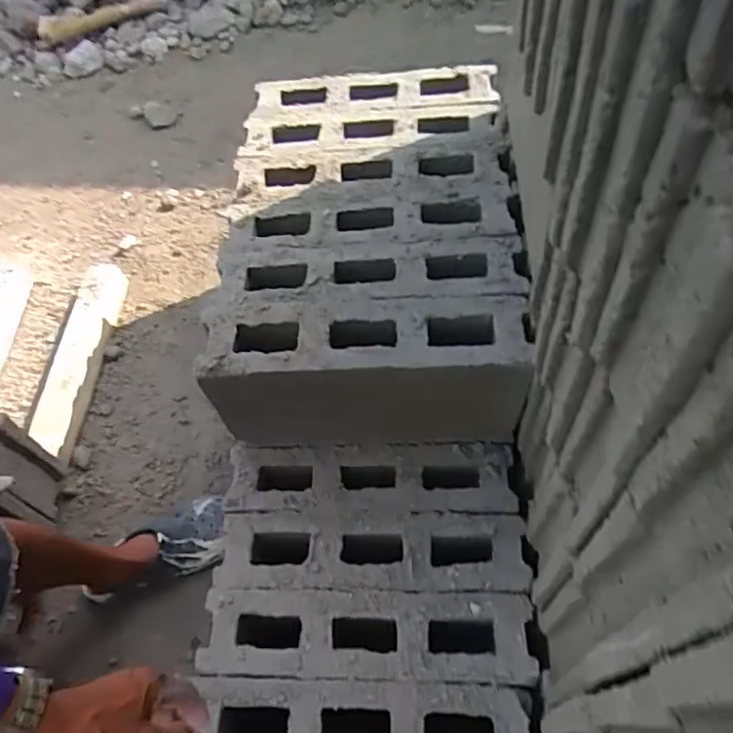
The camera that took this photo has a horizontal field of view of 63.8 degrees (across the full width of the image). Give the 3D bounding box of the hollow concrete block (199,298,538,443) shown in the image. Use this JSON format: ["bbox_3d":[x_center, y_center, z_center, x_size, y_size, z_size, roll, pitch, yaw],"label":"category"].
[{"bbox_3d":[0.004,0.010,0.773,0.379,0.196,0.118,0,60,4],"label":"hollow concrete block"}]

